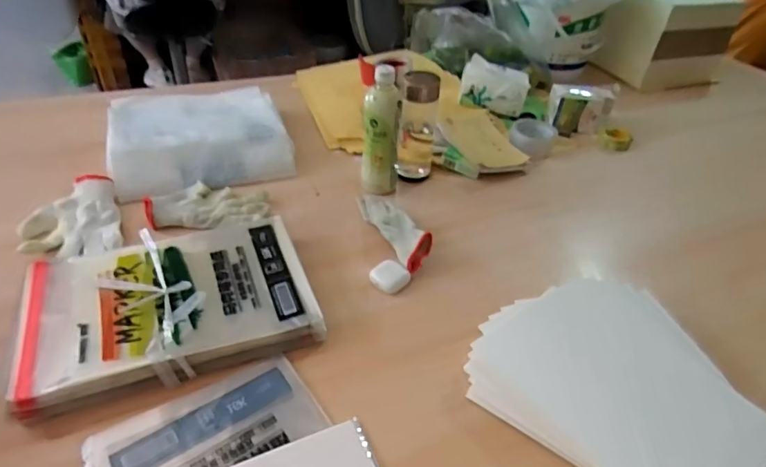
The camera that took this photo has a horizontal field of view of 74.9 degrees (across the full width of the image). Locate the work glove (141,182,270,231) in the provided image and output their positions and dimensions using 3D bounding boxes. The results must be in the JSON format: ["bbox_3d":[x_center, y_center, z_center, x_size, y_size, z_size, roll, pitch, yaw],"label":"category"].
[{"bbox_3d":[-0.279,-0.048,0.805,0.180,0.021,0.108,2,39,-4],"label":"work glove"}]

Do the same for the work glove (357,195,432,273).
[{"bbox_3d":[0.016,-0.017,0.776,0.053,0.035,0.199,-15,43,-22],"label":"work glove"}]

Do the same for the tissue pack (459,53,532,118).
[{"bbox_3d":[0.246,-0.327,1.105,0.144,0.093,0.066,8,39,4],"label":"tissue pack"}]

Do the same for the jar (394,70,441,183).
[{"bbox_3d":[0.061,-0.184,0.883,0.061,0.180,0.073,7,39,2],"label":"jar"}]

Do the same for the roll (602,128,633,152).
[{"bbox_3d":[0.494,-0.201,1.058,0.059,0.024,0.061,20,42,17],"label":"roll"}]

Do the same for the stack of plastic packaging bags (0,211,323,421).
[{"bbox_3d":[-0.266,0.082,0.632,0.327,0.043,0.236,-13,43,-20],"label":"stack of plastic packaging bags"}]

